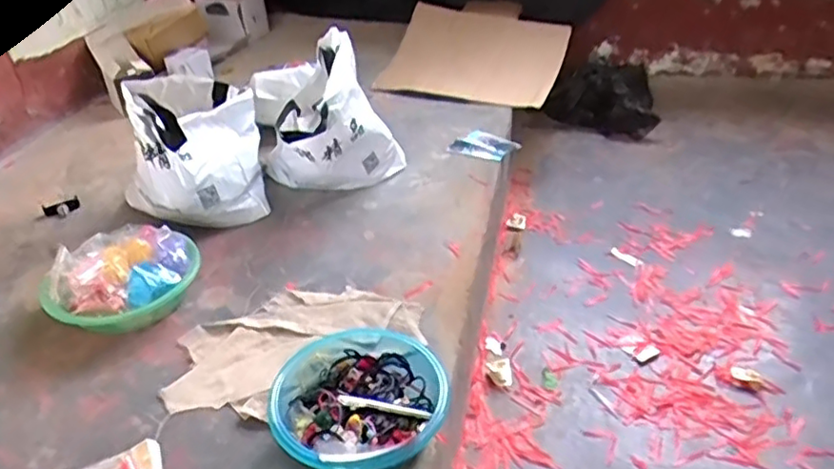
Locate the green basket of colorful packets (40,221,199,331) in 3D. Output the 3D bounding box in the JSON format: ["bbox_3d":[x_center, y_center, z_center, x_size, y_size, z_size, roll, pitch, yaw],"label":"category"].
[{"bbox_3d":[-0.493,0.071,1.050,0.233,0.112,0.198,5,36,9],"label":"green basket of colorful packets"}]

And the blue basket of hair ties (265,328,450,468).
[{"bbox_3d":[-0.083,0.223,0.855,0.242,0.078,0.246,-1,35,1],"label":"blue basket of hair ties"}]

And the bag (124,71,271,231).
[{"bbox_3d":[-0.463,-0.191,1.306,0.275,0.246,0.303,-11,36,-14],"label":"bag"}]

